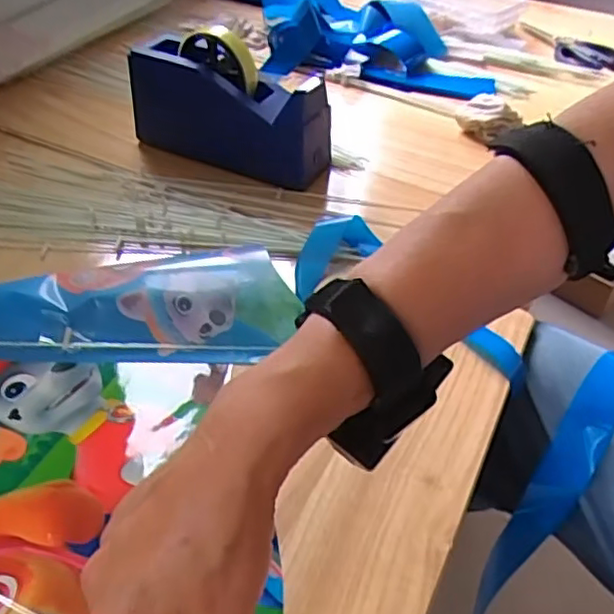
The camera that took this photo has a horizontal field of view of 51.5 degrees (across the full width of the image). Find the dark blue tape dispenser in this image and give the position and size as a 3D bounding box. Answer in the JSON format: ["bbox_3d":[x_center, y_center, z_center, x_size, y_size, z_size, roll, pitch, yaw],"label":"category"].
[{"bbox_3d":[-0.079,-0.204,0.639,0.210,0.116,0.067,19,46,17],"label":"dark blue tape dispenser"}]

